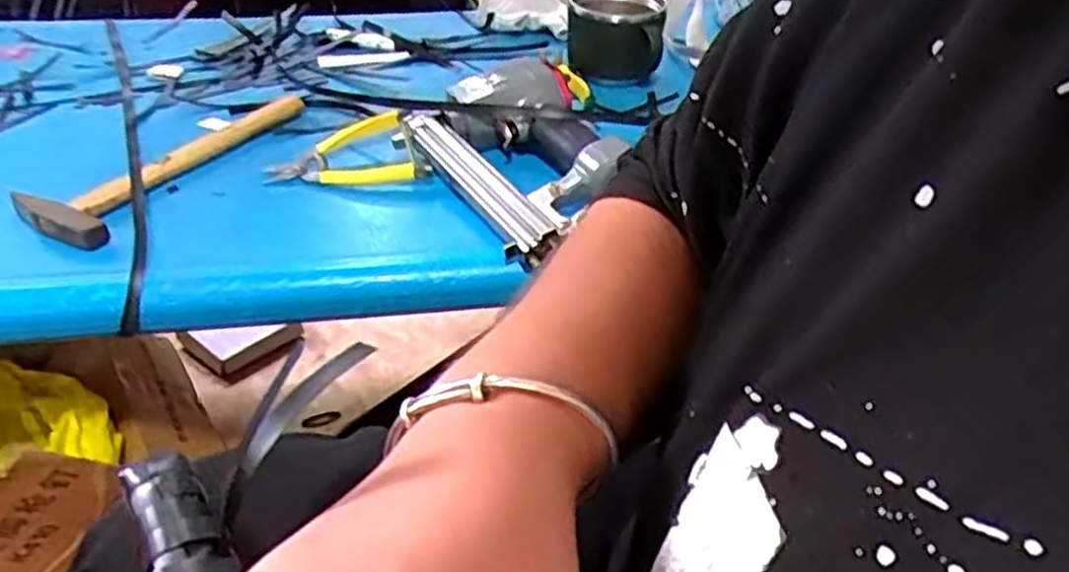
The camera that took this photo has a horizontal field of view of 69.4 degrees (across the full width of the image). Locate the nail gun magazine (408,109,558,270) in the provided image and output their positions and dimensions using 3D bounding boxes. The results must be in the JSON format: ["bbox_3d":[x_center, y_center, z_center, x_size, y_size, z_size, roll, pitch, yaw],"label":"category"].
[{"bbox_3d":[-0.044,-0.087,0.628,0.045,0.026,0.227,-14,40,-23],"label":"nail gun magazine"}]

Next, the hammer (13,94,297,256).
[{"bbox_3d":[-0.311,-0.123,0.685,0.088,0.027,0.304,13,37,12],"label":"hammer"}]

